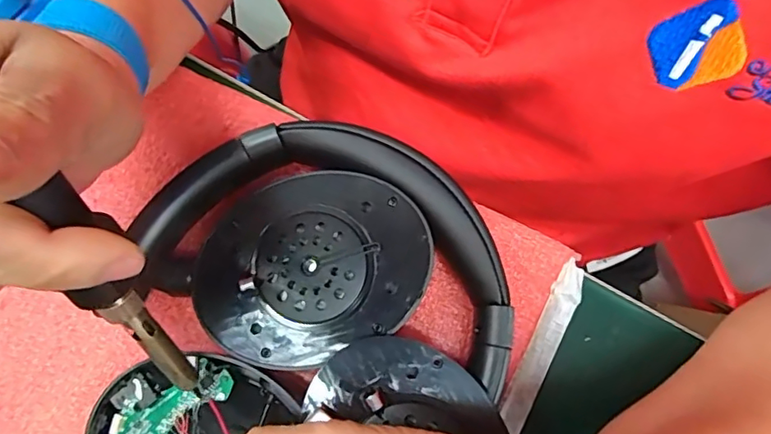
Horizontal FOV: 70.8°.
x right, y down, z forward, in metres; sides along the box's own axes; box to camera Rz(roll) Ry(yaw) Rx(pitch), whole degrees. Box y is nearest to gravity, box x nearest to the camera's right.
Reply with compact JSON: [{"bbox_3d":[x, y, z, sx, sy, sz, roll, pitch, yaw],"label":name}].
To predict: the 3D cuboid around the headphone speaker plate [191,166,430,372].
[{"bbox_3d":[-0.029,0.017,0.206,0.086,0.007,0.069,-24,75,-6],"label":"headphone speaker plate"}]

